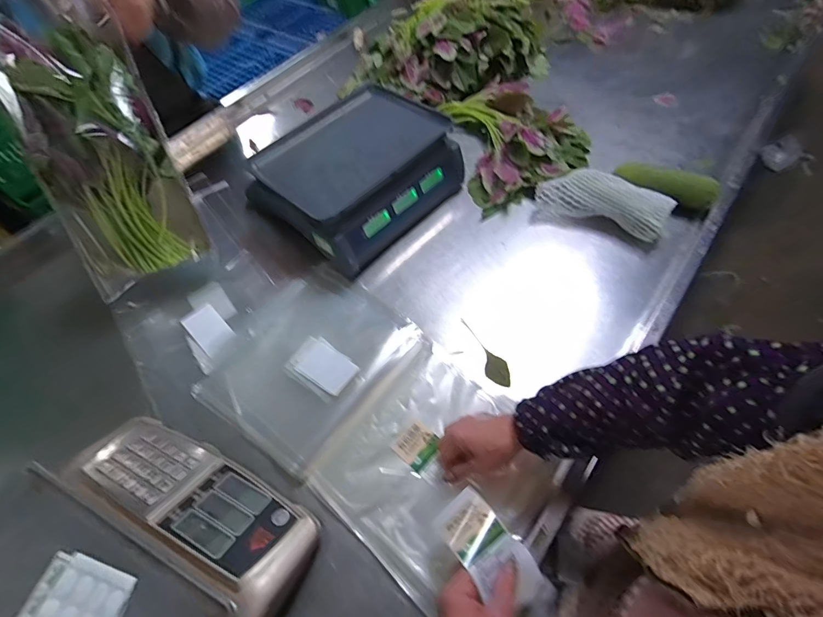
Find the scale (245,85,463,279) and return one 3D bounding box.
[{"bbox_3d":[-0.116,-0.273,0.785,0.308,0.127,0.328,37,70,25],"label":"scale"}]

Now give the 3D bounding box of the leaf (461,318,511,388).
[{"bbox_3d":[0.119,0.066,0.635,0.038,0.005,0.128,-21,58,-5],"label":"leaf"}]

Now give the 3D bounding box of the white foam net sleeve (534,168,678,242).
[{"bbox_3d":[0.346,-0.197,0.732,0.220,0.076,0.065,22,64,19],"label":"white foam net sleeve"}]

